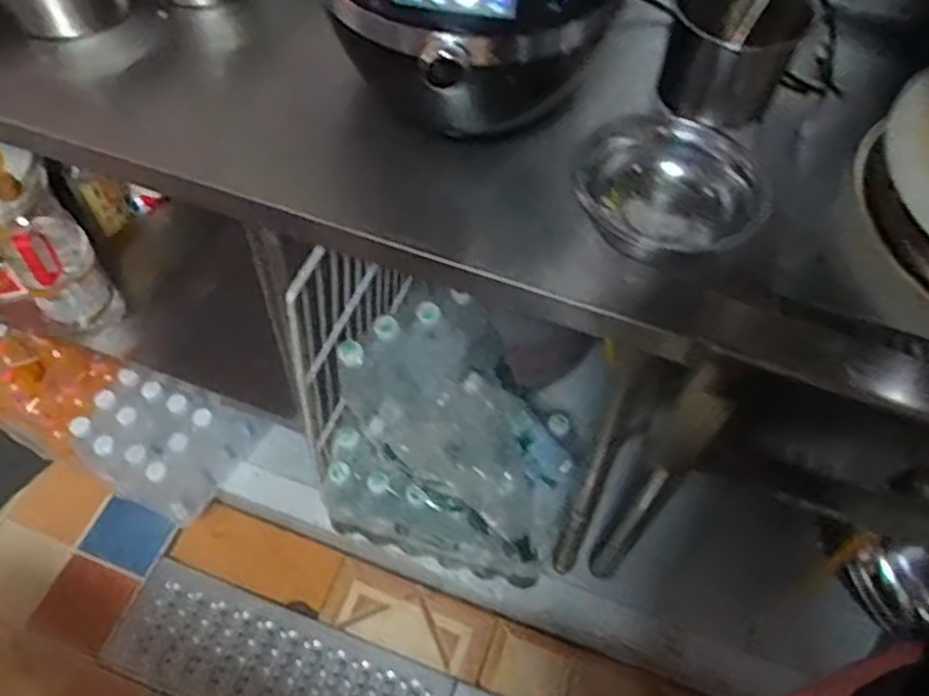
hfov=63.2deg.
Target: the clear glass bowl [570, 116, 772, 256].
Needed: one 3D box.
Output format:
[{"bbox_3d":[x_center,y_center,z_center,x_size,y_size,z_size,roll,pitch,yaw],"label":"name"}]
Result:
[{"bbox_3d":[0.182,-0.140,0.672,0.160,0.053,0.148,2,57,-3],"label":"clear glass bowl"}]

